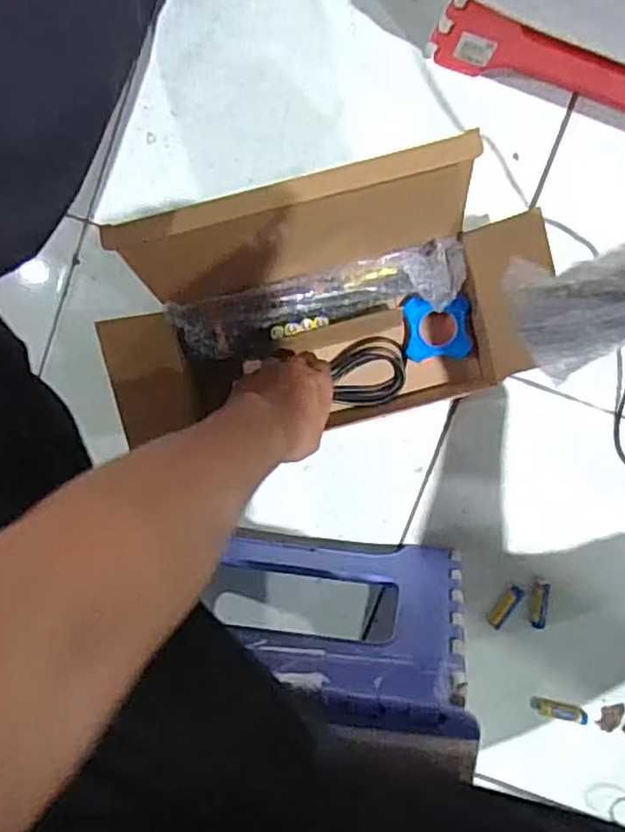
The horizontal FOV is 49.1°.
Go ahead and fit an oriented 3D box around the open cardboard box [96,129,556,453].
[{"bbox_3d":[0.009,-0.087,0.577,0.360,0.201,0.186,-8,96,3],"label":"open cardboard box"}]

